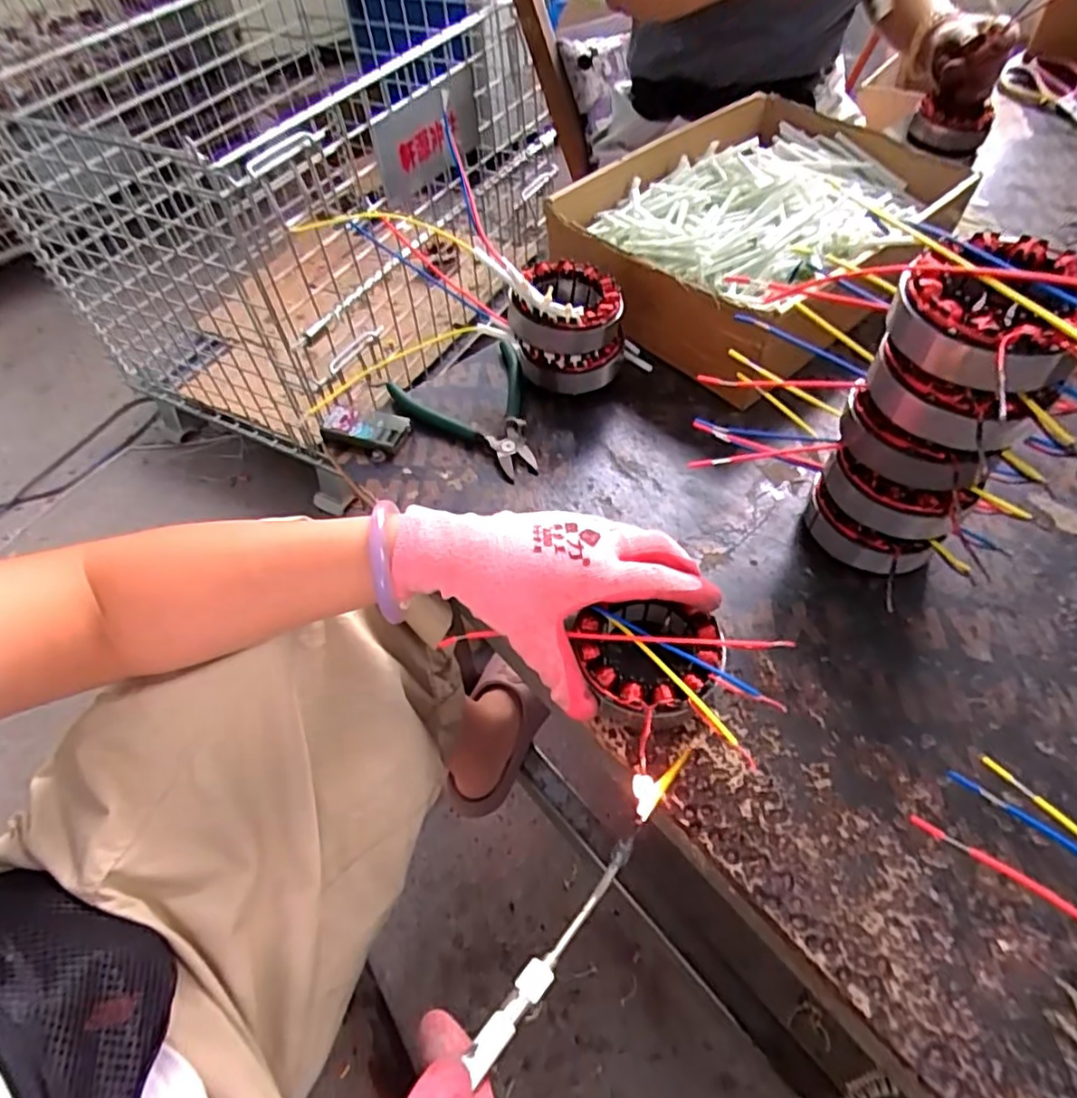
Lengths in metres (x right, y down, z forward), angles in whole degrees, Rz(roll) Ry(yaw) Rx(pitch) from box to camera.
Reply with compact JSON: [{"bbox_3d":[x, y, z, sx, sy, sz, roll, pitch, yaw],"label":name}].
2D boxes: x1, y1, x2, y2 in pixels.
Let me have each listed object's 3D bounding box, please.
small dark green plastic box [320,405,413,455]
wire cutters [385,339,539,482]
[{"bbox_3d":[-0.141,-0.097,0.527,0.074,0.013,0.032,16,56,15],"label":"small dark green plastic box"},{"bbox_3d":[-0.045,-0.113,0.533,0.105,0.013,0.138,-29,57,-17],"label":"wire cutters"}]

